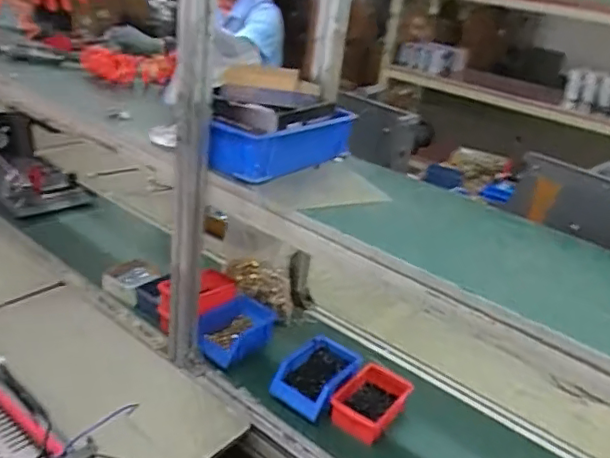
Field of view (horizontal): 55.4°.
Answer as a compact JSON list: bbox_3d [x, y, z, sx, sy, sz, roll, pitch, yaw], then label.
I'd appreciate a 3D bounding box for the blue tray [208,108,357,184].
[{"bbox_3d":[-0.034,-0.155,1.038,0.279,0.086,0.107,-18,36,-42],"label":"blue tray"}]

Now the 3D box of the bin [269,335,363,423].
[{"bbox_3d":[0.025,0.278,1.091,0.113,0.066,0.173,26,31,32],"label":"bin"}]

